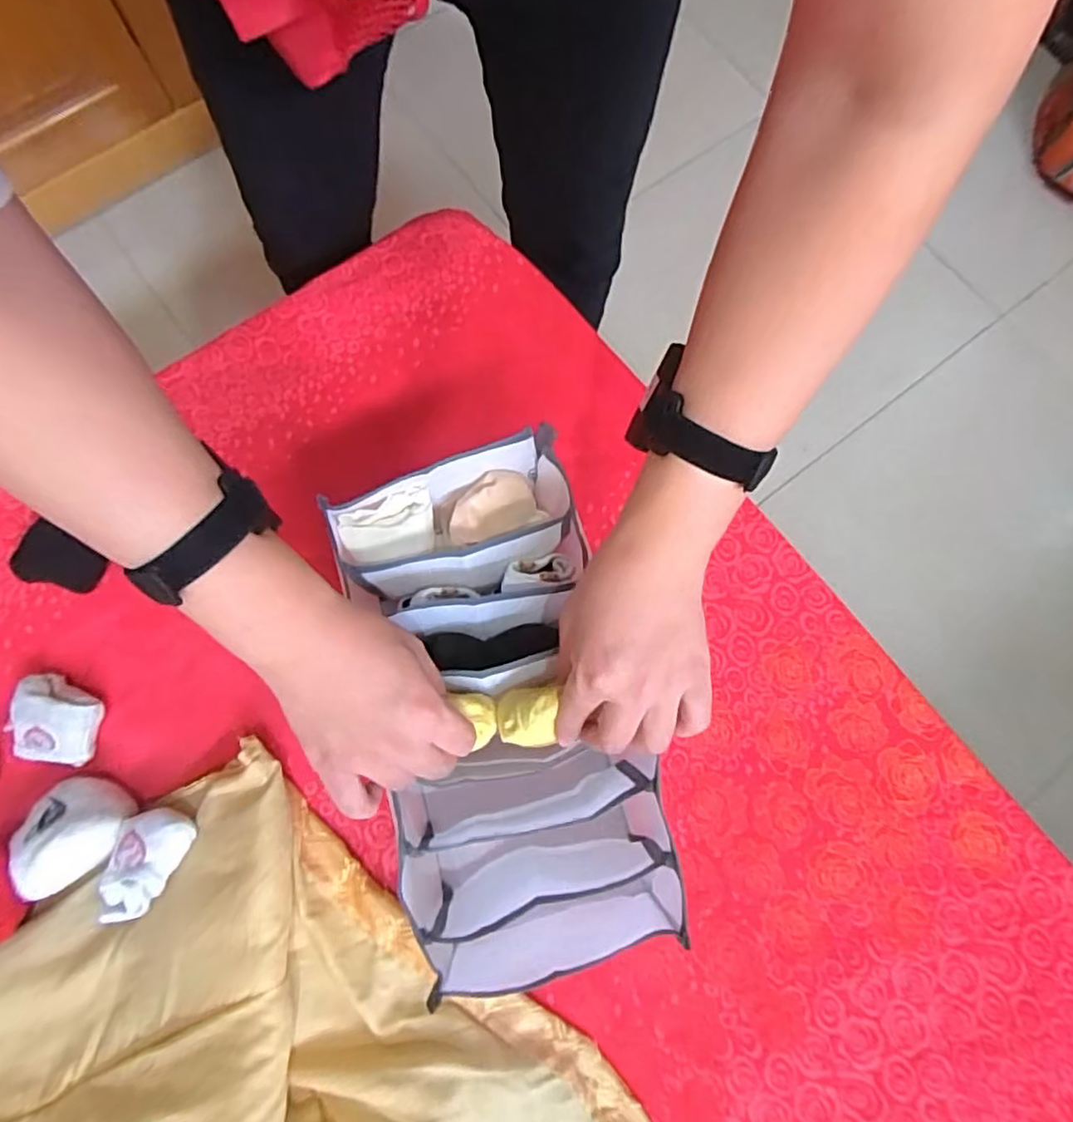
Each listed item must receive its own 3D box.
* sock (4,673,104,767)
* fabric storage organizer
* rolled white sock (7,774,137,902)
[{"bbox_3d":[-0.400,0.130,0.535,0.073,0.036,0.065,11,76,2],"label":"sock"},{"bbox_3d":[-0.028,0.118,0.497,0.202,0.112,0.398,-11,91,-2],"label":"fabric storage organizer"},{"bbox_3d":[-0.362,0.212,0.502,0.069,0.056,0.085,29,77,6],"label":"rolled white sock"}]

